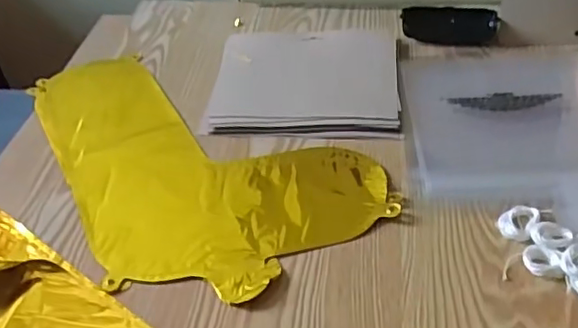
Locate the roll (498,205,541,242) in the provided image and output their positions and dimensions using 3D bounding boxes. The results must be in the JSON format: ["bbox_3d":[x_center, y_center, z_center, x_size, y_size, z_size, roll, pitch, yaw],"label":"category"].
[{"bbox_3d":[0.184,0.046,0.482,0.028,0.011,0.037,18,45,25],"label":"roll"}]

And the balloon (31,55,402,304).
[{"bbox_3d":[-0.105,-0.021,0.596,0.233,0.006,0.394,-25,44,-22],"label":"balloon"}]

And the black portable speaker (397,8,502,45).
[{"bbox_3d":[0.192,-0.169,0.721,0.108,0.018,0.065,4,41,11],"label":"black portable speaker"}]

